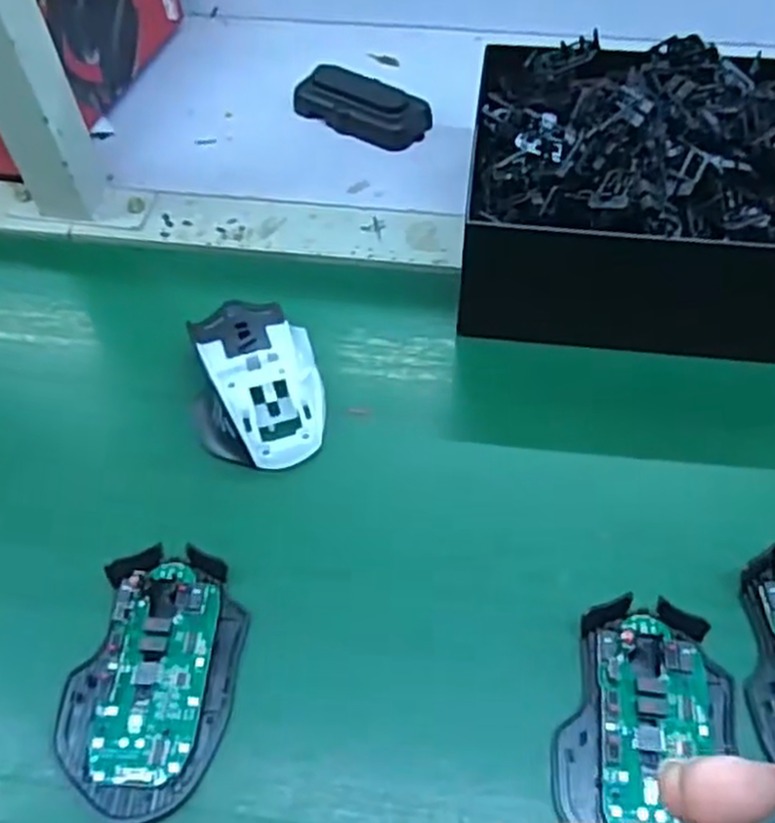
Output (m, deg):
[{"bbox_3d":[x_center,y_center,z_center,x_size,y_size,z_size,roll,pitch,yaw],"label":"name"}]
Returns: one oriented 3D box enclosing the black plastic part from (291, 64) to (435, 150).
[{"bbox_3d":[-0.021,-0.234,0.596,0.103,0.025,0.043,26,60,18],"label":"black plastic part"}]

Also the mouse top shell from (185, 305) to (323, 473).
[{"bbox_3d":[-0.074,-0.023,0.438,0.075,0.035,0.112,-7,55,-3],"label":"mouse top shell"}]

